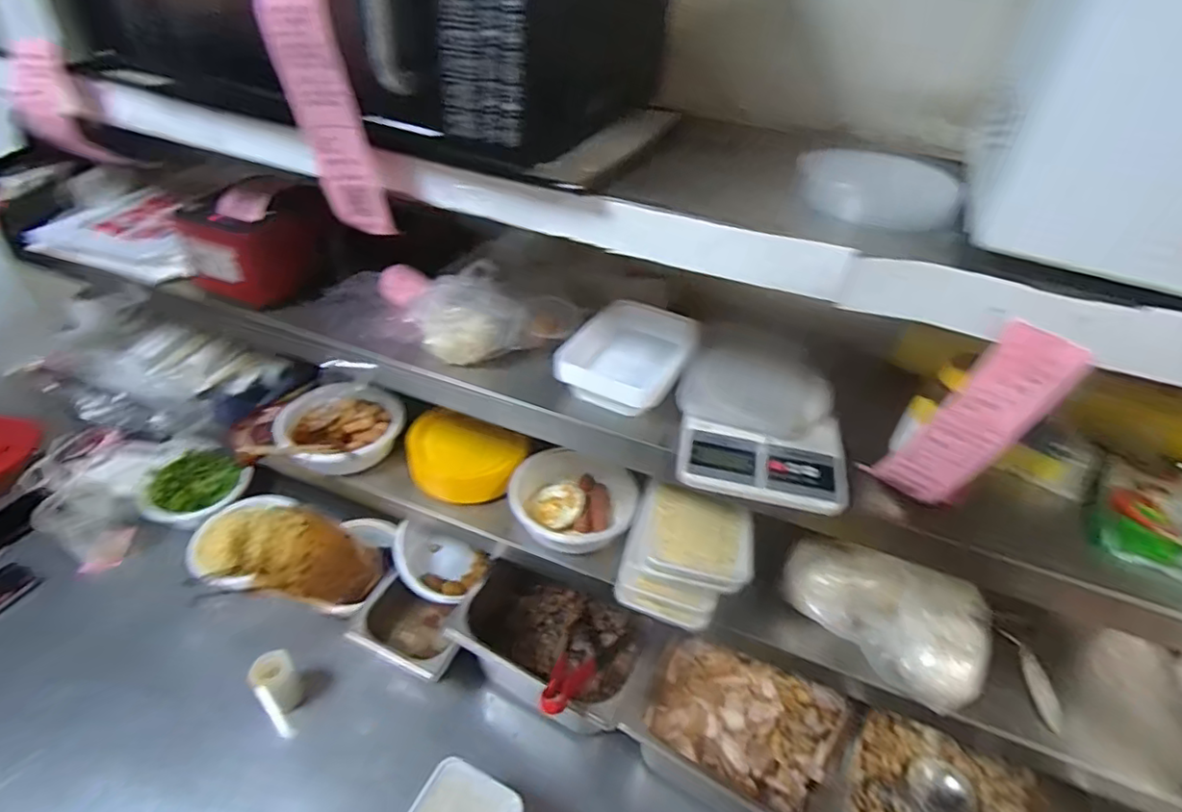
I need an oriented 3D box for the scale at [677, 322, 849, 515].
[{"bbox_3d":[0.175,-0.006,0.639,0.161,0.044,0.254,8,40,5],"label":"scale"}]

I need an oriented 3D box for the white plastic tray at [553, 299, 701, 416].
[{"bbox_3d":[0.051,-0.062,0.693,0.124,0.044,0.177,18,42,16],"label":"white plastic tray"}]

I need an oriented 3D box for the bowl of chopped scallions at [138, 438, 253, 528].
[{"bbox_3d":[-0.677,0.126,1.020,0.165,0.058,0.145,26,45,24],"label":"bowl of chopped scallions"}]

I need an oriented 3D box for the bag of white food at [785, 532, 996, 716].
[{"bbox_3d":[0.346,0.229,0.709,0.219,0.069,0.145,24,44,22],"label":"bag of white food"}]

